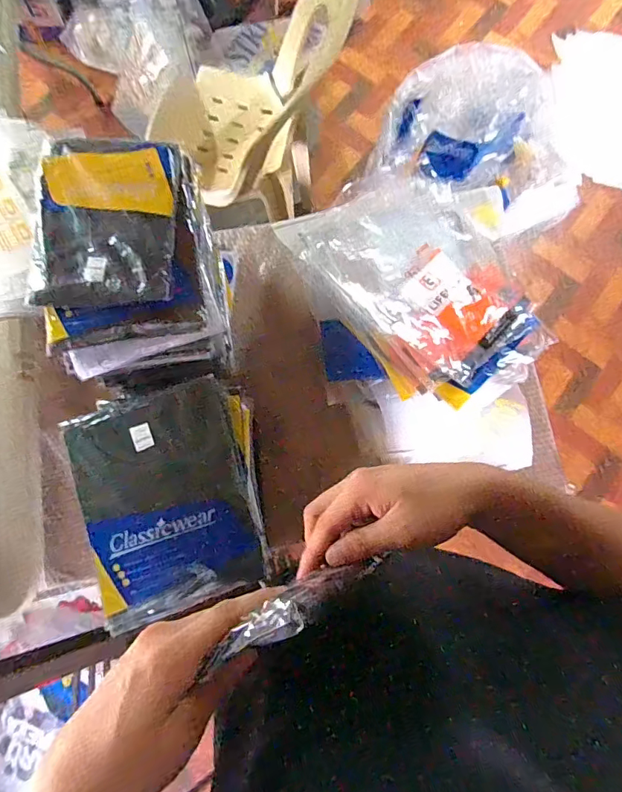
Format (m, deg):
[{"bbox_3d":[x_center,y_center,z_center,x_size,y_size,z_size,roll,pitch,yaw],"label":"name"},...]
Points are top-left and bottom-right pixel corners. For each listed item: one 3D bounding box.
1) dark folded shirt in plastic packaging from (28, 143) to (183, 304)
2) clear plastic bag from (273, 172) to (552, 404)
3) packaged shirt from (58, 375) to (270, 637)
[{"bbox_3d":[-0.278,-0.243,0.621,0.186,0.021,0.243,-1,77,0],"label":"dark folded shirt in plastic packaging"},{"bbox_3d":[0.174,-0.170,0.710,0.270,0.070,0.363,-30,78,-15],"label":"clear plastic bag"},{"bbox_3d":[-0.201,0.140,0.625,0.225,0.041,0.290,-17,78,-3],"label":"packaged shirt"}]

